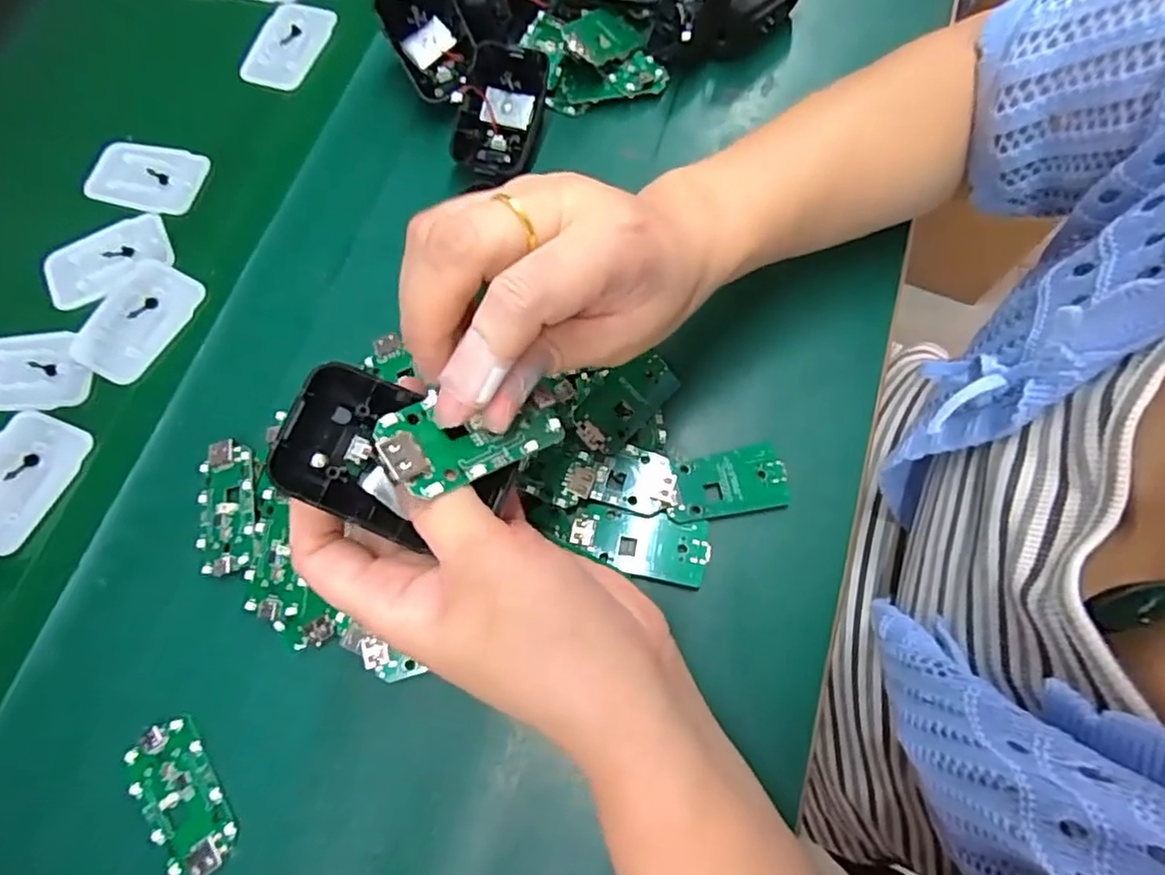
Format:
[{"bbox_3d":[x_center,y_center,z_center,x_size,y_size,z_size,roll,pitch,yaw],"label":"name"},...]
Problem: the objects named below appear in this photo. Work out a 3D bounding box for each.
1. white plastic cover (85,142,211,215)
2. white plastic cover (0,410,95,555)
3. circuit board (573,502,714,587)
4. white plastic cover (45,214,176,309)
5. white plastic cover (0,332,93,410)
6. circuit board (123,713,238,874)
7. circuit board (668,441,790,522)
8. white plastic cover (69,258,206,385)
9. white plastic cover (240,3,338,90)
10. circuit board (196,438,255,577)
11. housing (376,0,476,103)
[{"bbox_3d":[-0.262,-0.158,0.380,0.063,0.004,0.043,15,74,6],"label":"white plastic cover"},{"bbox_3d":[-0.285,0.022,0.318,0.044,0.008,0.070,19,74,7],"label":"white plastic cover"},{"bbox_3d":[0.027,0.049,0.294,0.063,0.004,0.029,10,74,5],"label":"circuit board"},{"bbox_3d":[-0.273,-0.103,0.360,0.071,0.004,0.042,-24,74,-6],"label":"white plastic cover"},{"bbox_3d":[-0.300,-0.035,0.341,0.070,0.004,0.043,-4,73,0],"label":"white plastic cover"},{"bbox_3d":[-0.171,0.153,0.268,0.030,0.006,0.063,-34,75,-8],"label":"circuit board"},{"bbox_3d":[0.070,0.021,0.303,0.055,0.004,0.032,-9,73,-1],"label":"circuit board"},{"bbox_3d":[-0.246,-0.066,0.347,0.047,0.004,0.069,24,75,9],"label":"white plastic cover"},{"bbox_3d":[-0.192,-0.257,0.409,0.043,0.004,0.069,19,74,7],"label":"white plastic cover"},{"bbox_3d":[-0.172,0.033,0.301,0.029,0.005,0.064,-12,73,-2],"label":"circuit board"},{"bbox_3d":[-0.087,-0.230,0.365,0.043,0.023,0.065,-25,107,1],"label":"housing"}]

